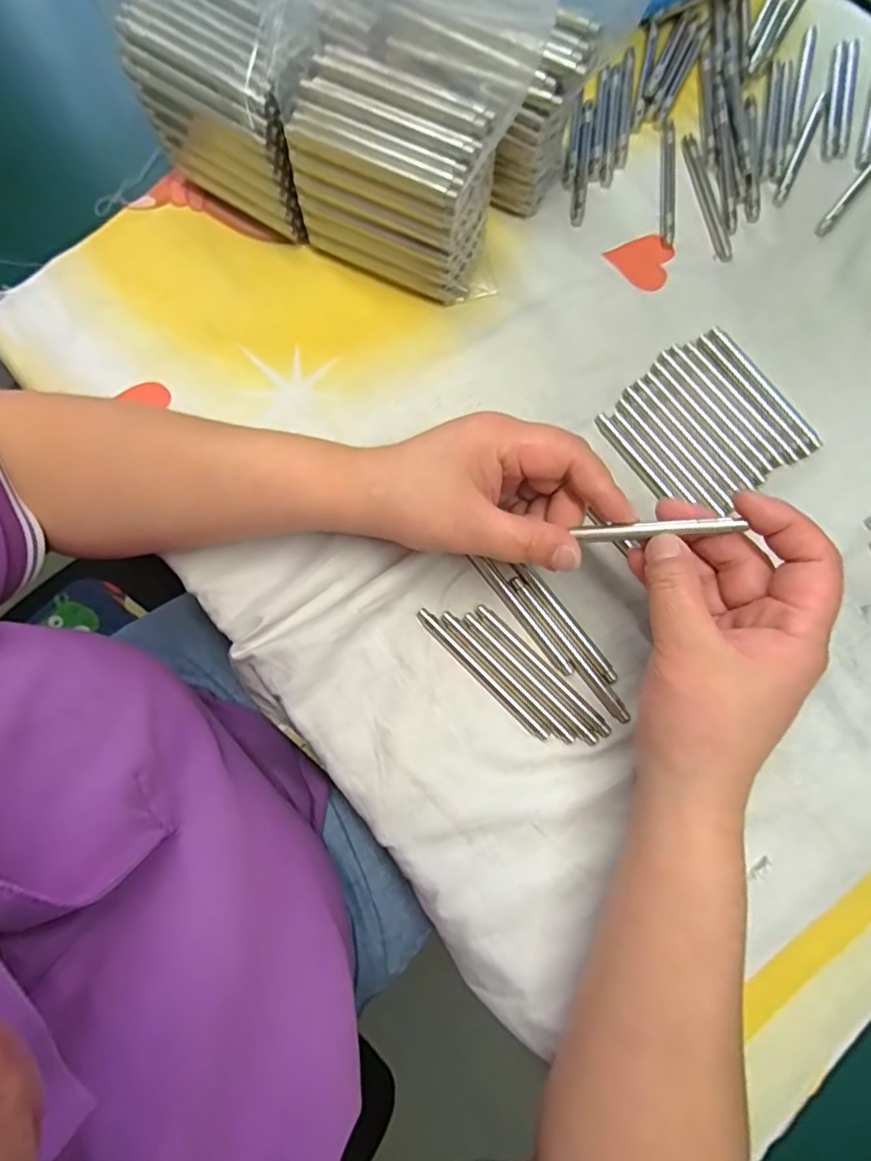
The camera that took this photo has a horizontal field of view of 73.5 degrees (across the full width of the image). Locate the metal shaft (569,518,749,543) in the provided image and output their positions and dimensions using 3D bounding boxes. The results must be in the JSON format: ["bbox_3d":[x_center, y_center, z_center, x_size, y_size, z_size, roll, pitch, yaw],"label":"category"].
[{"bbox_3d":[0.097,-0.023,0.259,0.069,0.004,0.007,-3,78,21],"label":"metal shaft"}]

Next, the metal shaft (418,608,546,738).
[{"bbox_3d":[0.024,0.050,0.310,0.009,0.004,0.092,-44,82,-8],"label":"metal shaft"}]

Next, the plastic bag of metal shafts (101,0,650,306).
[{"bbox_3d":[-0.033,-0.280,0.304,0.252,0.146,0.151,24,80,5],"label":"plastic bag of metal shafts"}]

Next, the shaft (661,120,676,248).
[{"bbox_3d":[0.149,-0.254,0.371,0.009,0.004,0.090,5,79,2],"label":"shaft"}]

